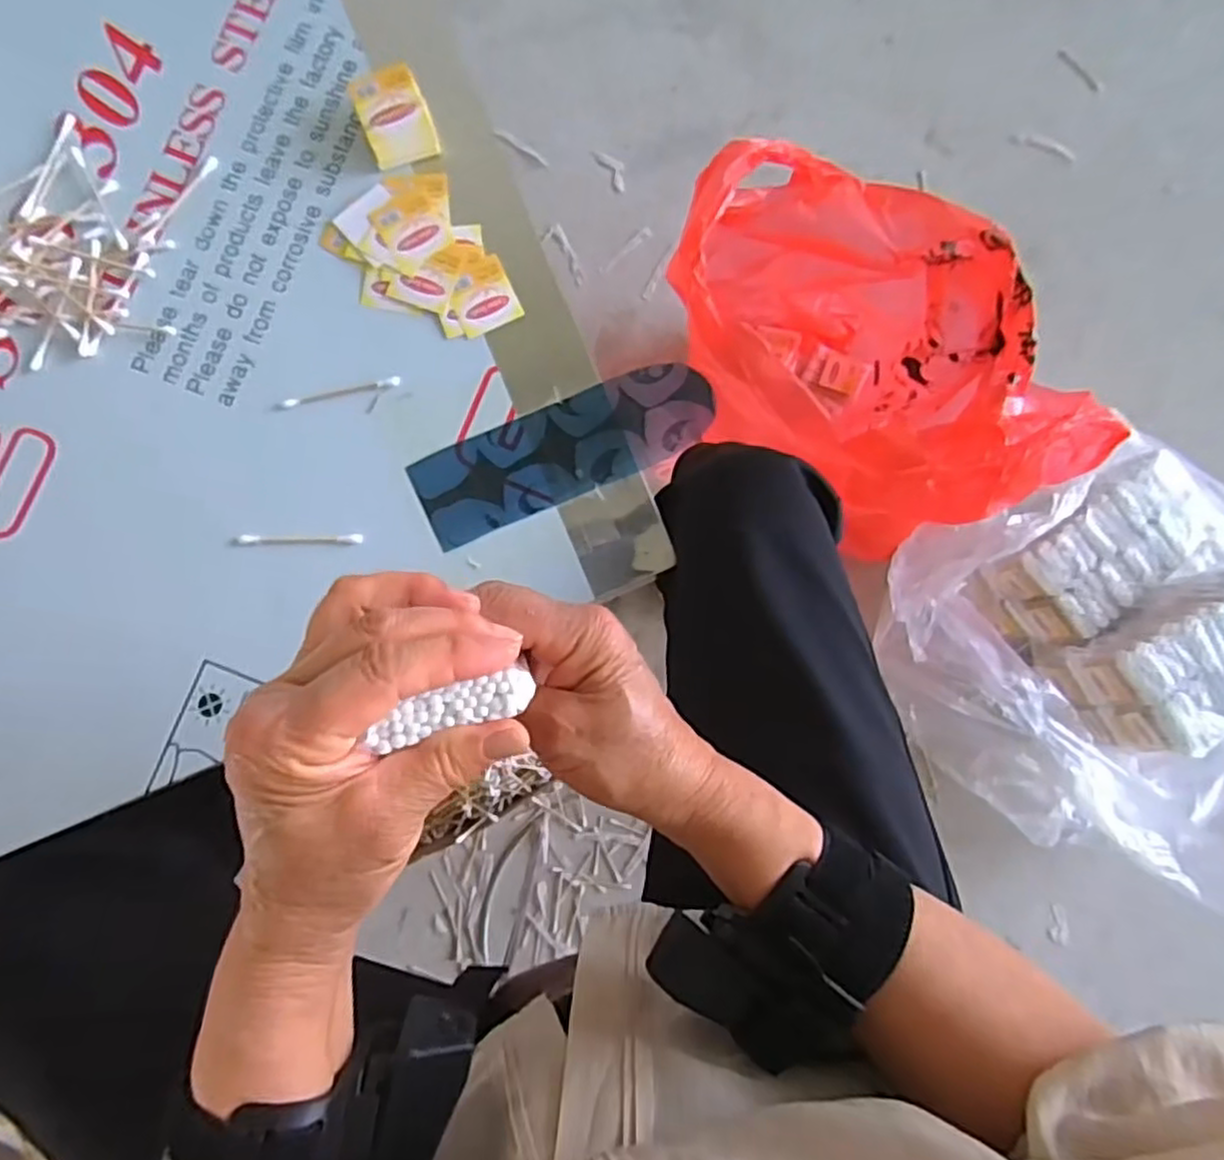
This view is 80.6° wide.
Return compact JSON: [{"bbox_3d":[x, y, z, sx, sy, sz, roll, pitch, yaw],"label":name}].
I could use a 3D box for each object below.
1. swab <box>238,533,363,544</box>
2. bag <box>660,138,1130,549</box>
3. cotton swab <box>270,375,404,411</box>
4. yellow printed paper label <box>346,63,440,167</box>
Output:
[{"bbox_3d":[-0.190,-0.025,0.441,0.072,0.004,0.006,-1,85,-1],"label":"swab"},{"bbox_3d":[0.244,-0.220,0.774,0.310,0.332,0.369,-18,85,-3],"label":"bag"},{"bbox_3d":[-0.171,-0.117,0.448,0.078,0.004,0.006,-13,85,-2],"label":"cotton swab"},{"bbox_3d":[-0.137,-0.291,0.454,0.040,0.024,0.051,-20,85,-3],"label":"yellow printed paper label"}]

